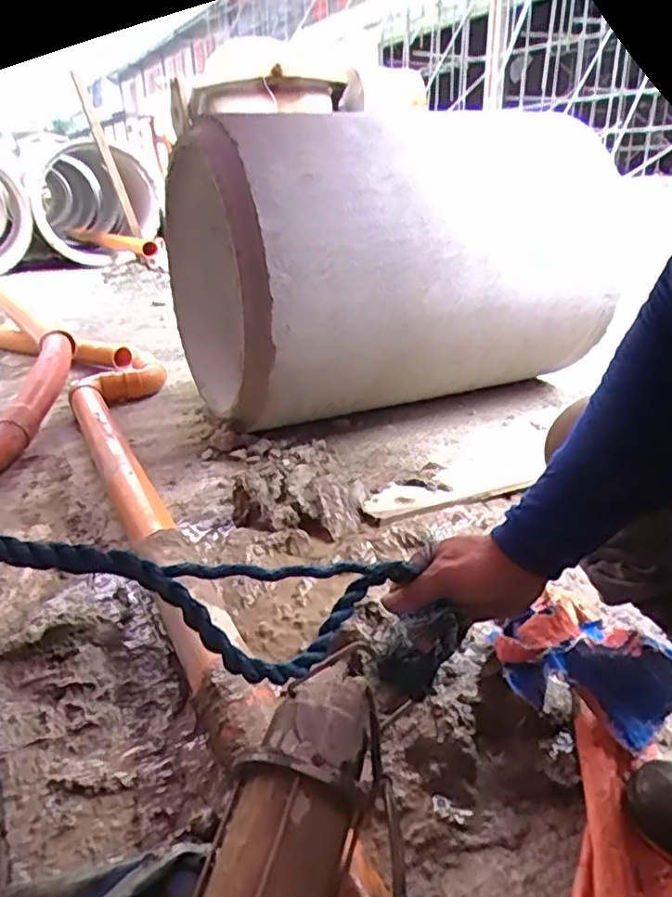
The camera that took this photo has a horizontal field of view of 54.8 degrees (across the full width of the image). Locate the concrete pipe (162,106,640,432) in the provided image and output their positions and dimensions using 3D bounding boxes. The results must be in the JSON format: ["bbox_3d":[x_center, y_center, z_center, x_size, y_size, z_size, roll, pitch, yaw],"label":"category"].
[{"bbox_3d":[0.135,-0.486,1.729,1.024,0.654,0.615,-10,24,-19],"label":"concrete pipe"}]

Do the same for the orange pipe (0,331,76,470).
[{"bbox_3d":[-0.829,-0.145,1.752,0.124,0.201,0.681,-5,23,-8],"label":"orange pipe"}]

